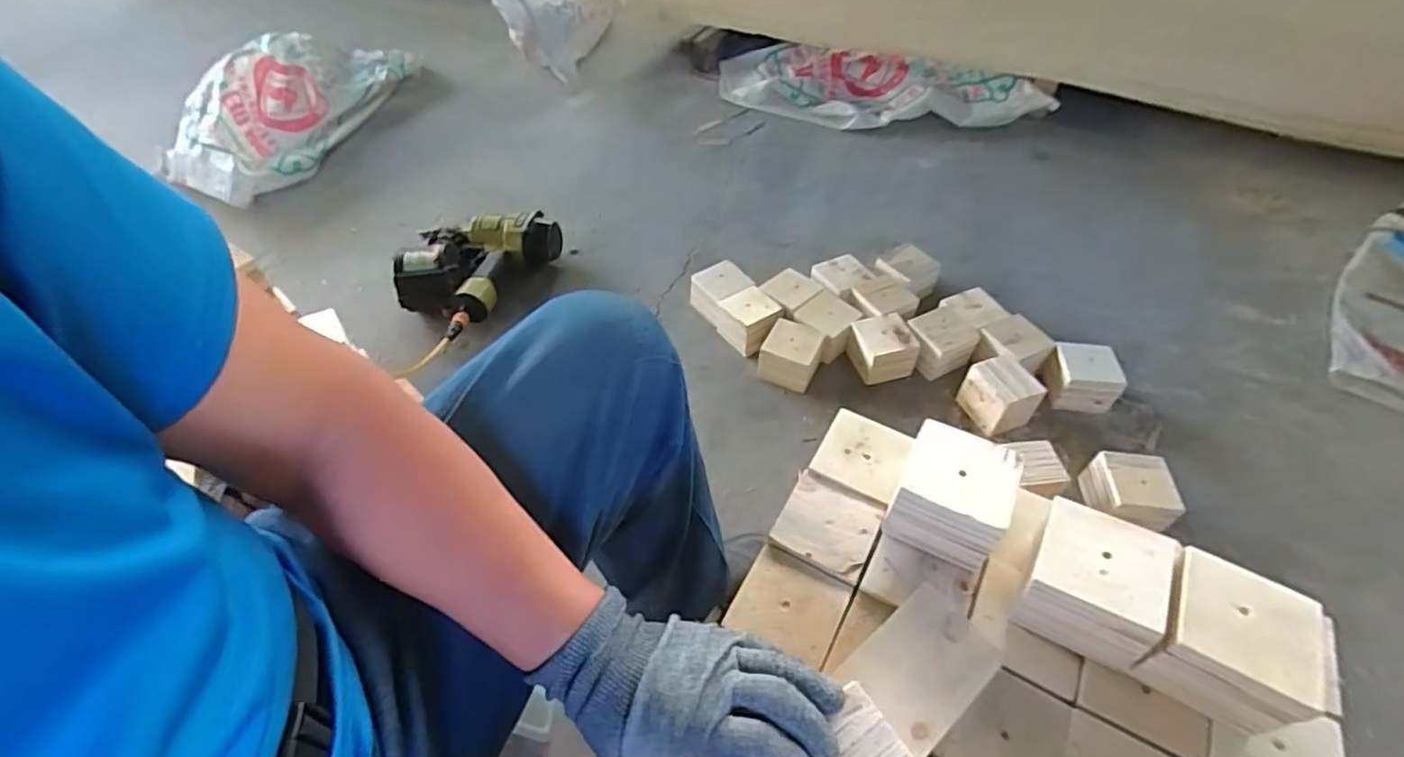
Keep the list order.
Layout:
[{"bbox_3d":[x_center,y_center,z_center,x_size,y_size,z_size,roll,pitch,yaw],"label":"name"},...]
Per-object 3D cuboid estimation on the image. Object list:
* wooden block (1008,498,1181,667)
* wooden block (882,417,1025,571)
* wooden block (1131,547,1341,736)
[{"bbox_3d":[0.321,0.167,0.519,0.094,0.074,0.097,23,53,21],"label":"wooden block"},{"bbox_3d":[0.228,0.107,0.571,0.096,0.076,0.099,23,53,21],"label":"wooden block"},{"bbox_3d":[0.404,0.203,0.483,0.098,0.076,0.093,26,54,22],"label":"wooden block"}]

